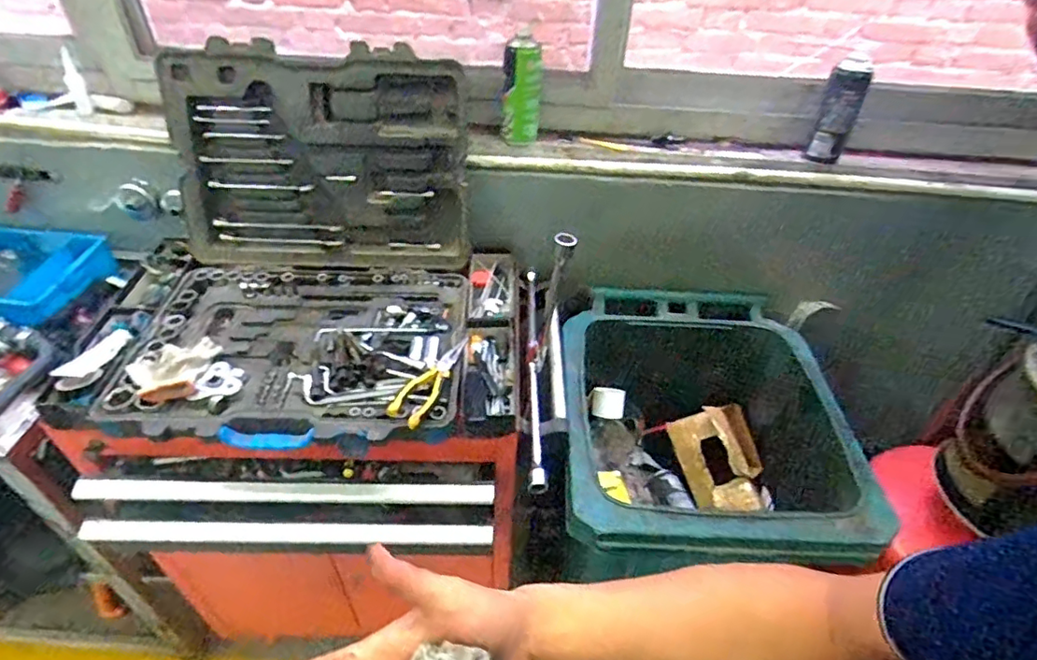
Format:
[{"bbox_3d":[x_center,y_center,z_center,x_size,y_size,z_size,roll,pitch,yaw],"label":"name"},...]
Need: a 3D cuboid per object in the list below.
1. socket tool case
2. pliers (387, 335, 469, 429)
[{"bbox_3d":[-0.334,-0.149,0.846,0.514,0.351,0.510,-1,42,-5],"label":"socket tool case"},{"bbox_3d":[-0.127,0.065,0.834,0.047,0.026,0.195,14,43,12],"label":"pliers"}]

